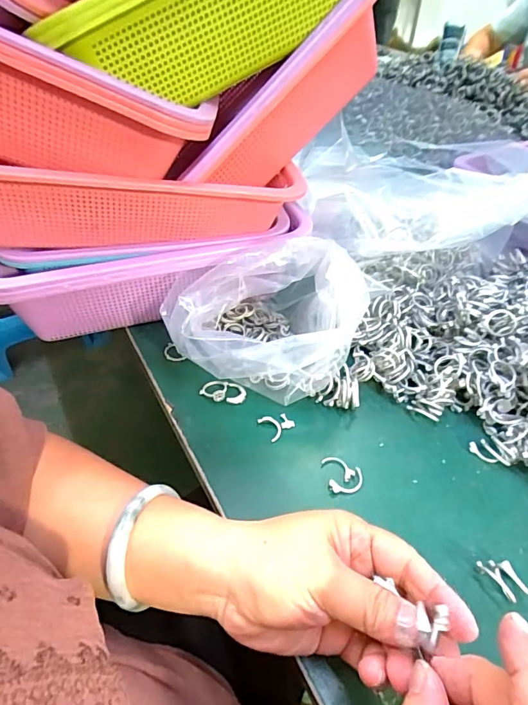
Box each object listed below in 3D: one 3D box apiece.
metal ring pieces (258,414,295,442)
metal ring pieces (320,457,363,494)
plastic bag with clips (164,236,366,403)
[{"bbox_3d":[0.011,0.058,0.357,0.024,0.007,0.023,-22,48,-24],"label":"metal ring pieces"},{"bbox_3d":[0.059,0.091,0.325,0.027,0.006,0.029,-4,43,-5],"label":"metal ring pieces"},{"bbox_3d":[0.003,-0.039,0.389,0.158,0.105,0.142,16,45,15],"label":"plastic bag with clips"}]

